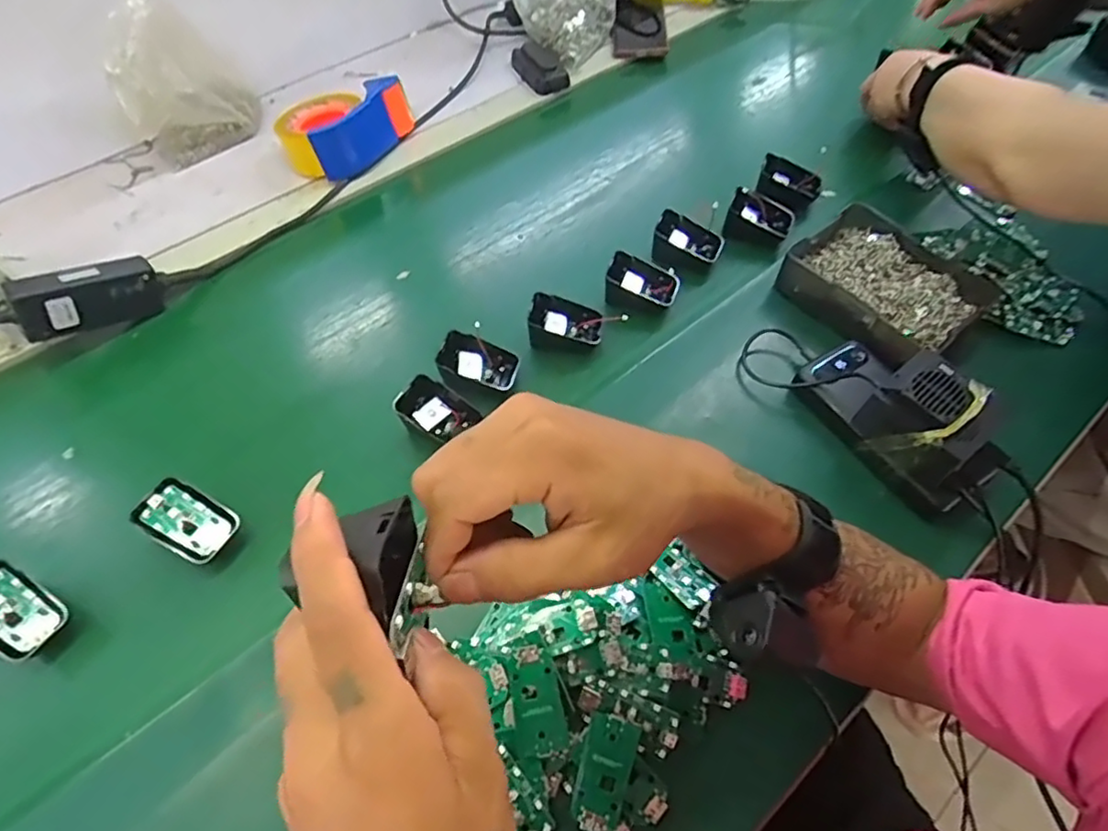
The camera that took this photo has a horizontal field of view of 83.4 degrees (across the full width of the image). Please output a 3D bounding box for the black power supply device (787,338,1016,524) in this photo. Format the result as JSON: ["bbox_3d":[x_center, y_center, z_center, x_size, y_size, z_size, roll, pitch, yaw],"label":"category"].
[{"bbox_3d":[0.275,-0.005,0.495,0.076,0.091,0.152,-29,59,-17],"label":"black power supply device"}]

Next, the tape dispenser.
[{"bbox_3d":[-0.258,-0.348,0.750,0.110,0.072,0.140,31,62,21],"label":"tape dispenser"}]

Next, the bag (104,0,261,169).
[{"bbox_3d":[-0.433,-0.387,0.726,0.138,0.165,0.068,-26,58,-15],"label":"bag"}]

